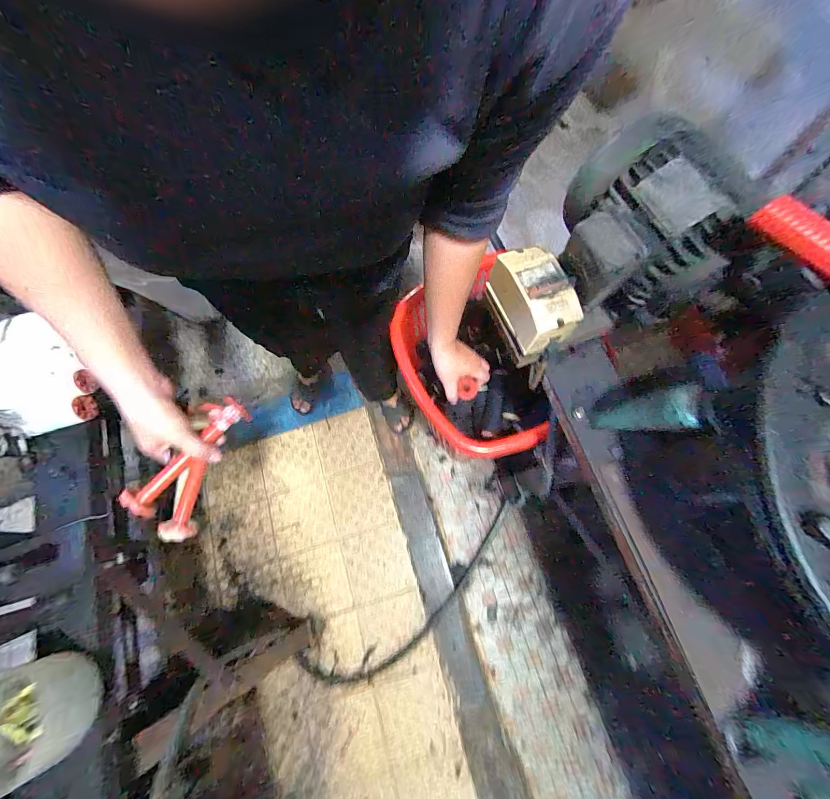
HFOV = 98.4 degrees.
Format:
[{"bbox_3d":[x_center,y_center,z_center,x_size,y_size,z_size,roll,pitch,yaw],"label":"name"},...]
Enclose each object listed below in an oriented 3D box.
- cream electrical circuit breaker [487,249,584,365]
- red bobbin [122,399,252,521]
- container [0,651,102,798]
[{"bbox_3d":[0.163,-0.135,0.509,0.071,0.100,0.131,-19,71,-2],"label":"cream electrical circuit breaker"},{"bbox_3d":[-0.266,0.065,0.427,0.029,0.033,0.157,33,66,13],"label":"red bobbin"},{"bbox_3d":[-0.456,0.370,0.412,0.100,0.089,0.114,-26,72,-4],"label":"container"}]

